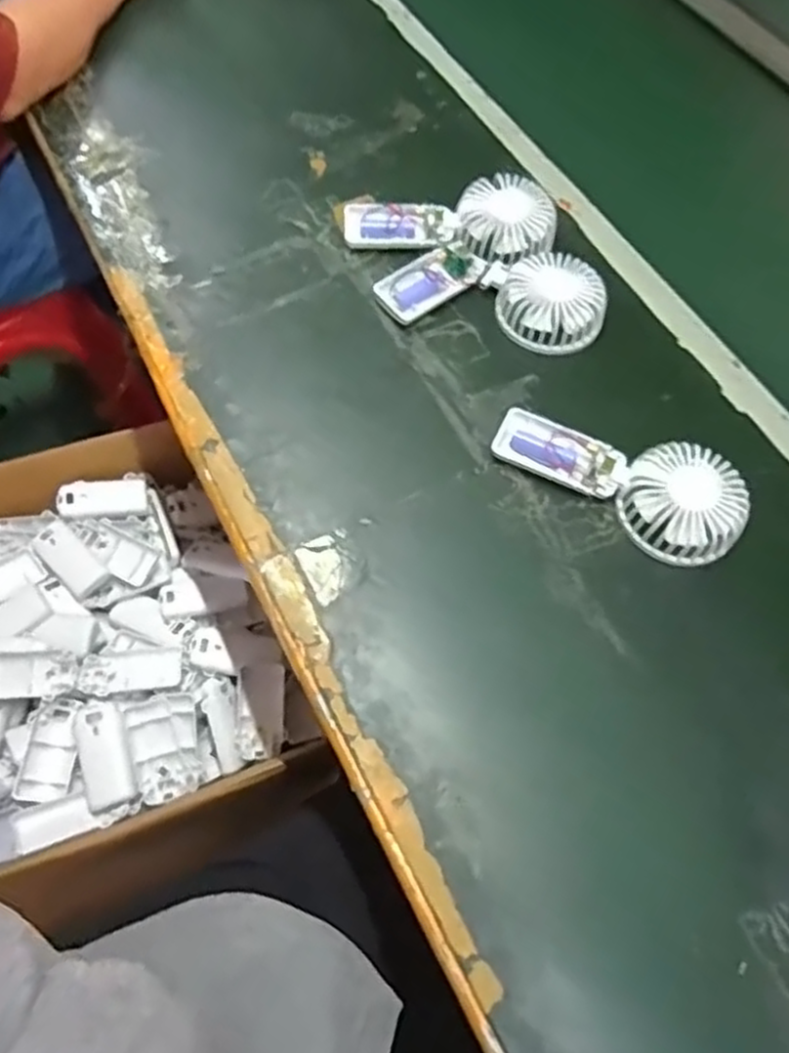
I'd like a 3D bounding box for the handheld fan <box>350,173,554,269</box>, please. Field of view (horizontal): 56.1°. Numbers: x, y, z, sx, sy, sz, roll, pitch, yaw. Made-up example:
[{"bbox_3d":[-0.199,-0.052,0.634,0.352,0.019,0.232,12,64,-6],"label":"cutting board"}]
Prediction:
[{"bbox_3d":[0.049,-0.272,0.660,0.181,0.037,0.082,6,64,1],"label":"handheld fan"}]

